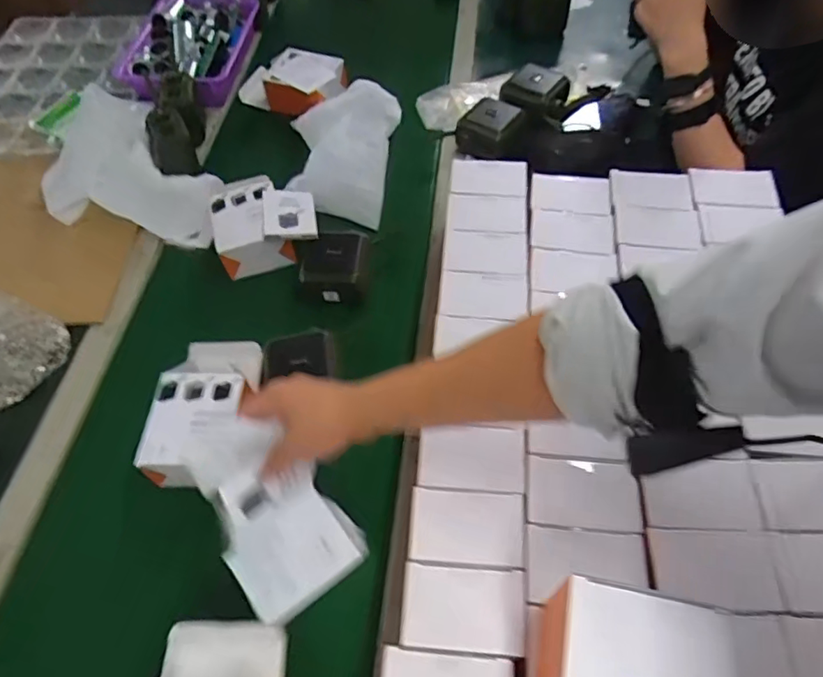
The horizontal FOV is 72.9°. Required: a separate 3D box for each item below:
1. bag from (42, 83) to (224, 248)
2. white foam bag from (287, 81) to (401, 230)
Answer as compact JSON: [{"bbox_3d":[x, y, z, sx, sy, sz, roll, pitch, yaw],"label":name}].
[{"bbox_3d":[-0.413,-0.239,0.827,0.203,0.163,0.196,31,63,20],"label":"bag"},{"bbox_3d":[-0.107,-0.316,0.900,0.149,0.072,0.273,5,58,5],"label":"white foam bag"}]

